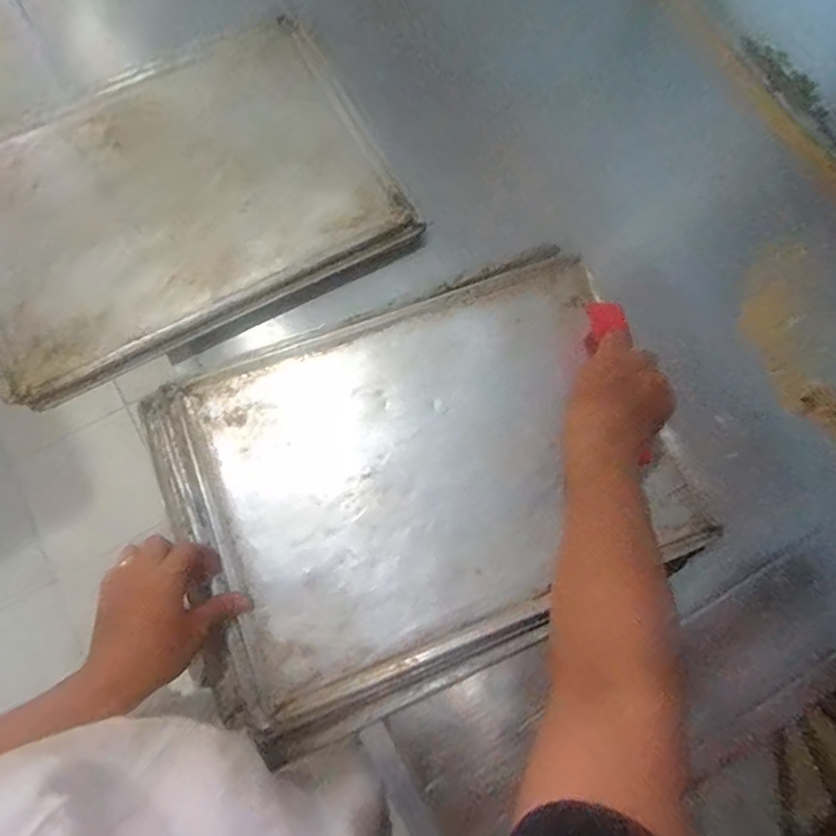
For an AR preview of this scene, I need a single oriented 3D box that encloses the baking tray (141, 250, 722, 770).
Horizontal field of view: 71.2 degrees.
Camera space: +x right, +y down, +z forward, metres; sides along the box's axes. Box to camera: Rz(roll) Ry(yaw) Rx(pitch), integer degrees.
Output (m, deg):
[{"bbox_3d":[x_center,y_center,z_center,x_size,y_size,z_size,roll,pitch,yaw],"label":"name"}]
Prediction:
[{"bbox_3d":[0.007,0.059,0.577,0.469,0.021,0.357,-23,77,-6],"label":"baking tray"}]

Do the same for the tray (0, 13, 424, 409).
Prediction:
[{"bbox_3d":[-0.279,-0.248,0.656,0.459,0.029,0.336,-27,77,-7],"label":"tray"}]

